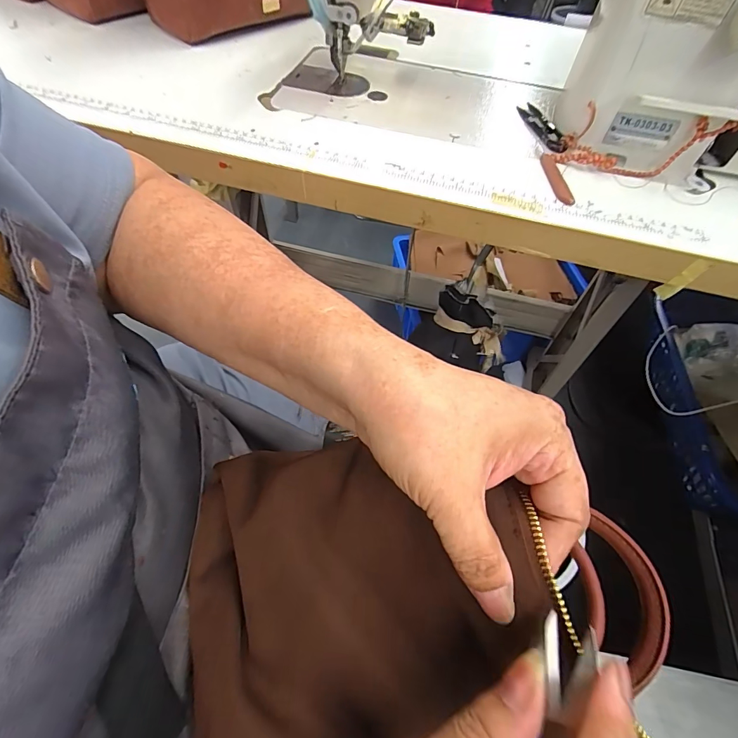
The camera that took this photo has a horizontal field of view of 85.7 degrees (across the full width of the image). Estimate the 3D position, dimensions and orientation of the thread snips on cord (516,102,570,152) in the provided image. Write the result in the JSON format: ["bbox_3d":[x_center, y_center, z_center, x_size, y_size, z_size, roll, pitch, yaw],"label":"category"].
[{"bbox_3d":[0.194,-0.274,0.444,0.023,0.014,0.107,-7,57,-9],"label":"thread snips on cord"}]

